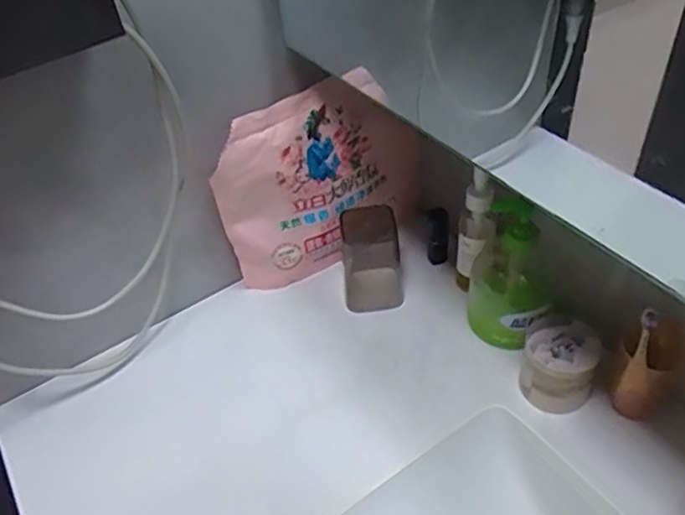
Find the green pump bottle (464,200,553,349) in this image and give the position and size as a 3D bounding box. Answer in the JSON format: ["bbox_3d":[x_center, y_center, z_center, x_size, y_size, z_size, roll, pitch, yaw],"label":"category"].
[{"bbox_3d":[0.158,0.018,0.589,0.071,0.147,0.077,-4,44,4],"label":"green pump bottle"}]

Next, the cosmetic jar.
[{"bbox_3d":[0.198,0.099,0.564,0.064,0.063,0.060,25,53,29],"label":"cosmetic jar"}]

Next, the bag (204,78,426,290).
[{"bbox_3d":[-0.014,-0.078,0.663,0.229,0.212,0.037,-26,47,-18],"label":"bag"}]

